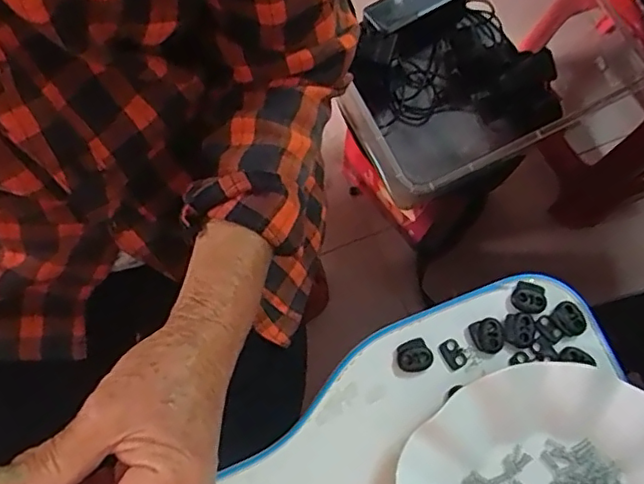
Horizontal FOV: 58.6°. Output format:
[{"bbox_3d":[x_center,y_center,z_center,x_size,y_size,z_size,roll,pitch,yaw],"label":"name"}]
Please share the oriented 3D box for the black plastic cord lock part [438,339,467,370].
[{"bbox_3d":[0.081,0.069,0.355,0.012,0.004,0.018,-29,76,-7],"label":"black plastic cord lock part"}]

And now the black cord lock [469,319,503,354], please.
[{"bbox_3d":[0.103,0.059,0.356,0.019,0.005,0.021,-14,75,-3],"label":"black cord lock"}]

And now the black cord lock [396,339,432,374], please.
[{"bbox_3d":[0.057,0.070,0.352,0.021,0.007,0.019,-18,75,-4],"label":"black cord lock"}]

